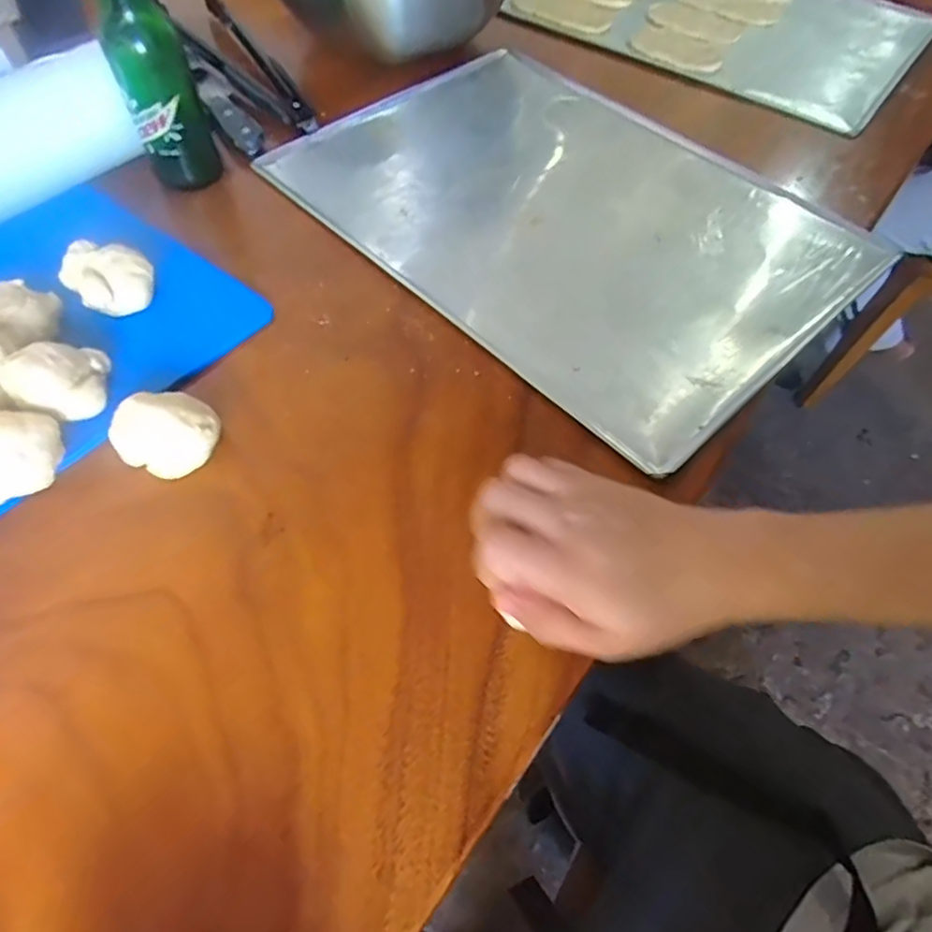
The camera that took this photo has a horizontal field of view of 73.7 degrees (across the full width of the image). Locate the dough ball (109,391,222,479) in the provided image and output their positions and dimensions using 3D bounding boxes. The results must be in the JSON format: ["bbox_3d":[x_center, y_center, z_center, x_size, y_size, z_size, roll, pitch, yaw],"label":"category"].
[{"bbox_3d":[-0.177,-0.020,0.373,0.047,0.038,0.048,1,58,-2],"label":"dough ball"}]

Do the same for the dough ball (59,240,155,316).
[{"bbox_3d":[-0.246,-0.127,0.436,0.051,0.040,0.053,1,58,-2],"label":"dough ball"}]

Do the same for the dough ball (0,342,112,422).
[{"bbox_3d":[-0.244,-0.049,0.383,0.053,0.045,0.041,-37,66,-22],"label":"dough ball"}]

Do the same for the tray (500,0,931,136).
[{"bbox_3d":[0.298,-0.541,0.741,0.444,0.031,0.313,30,61,16],"label":"tray"}]

